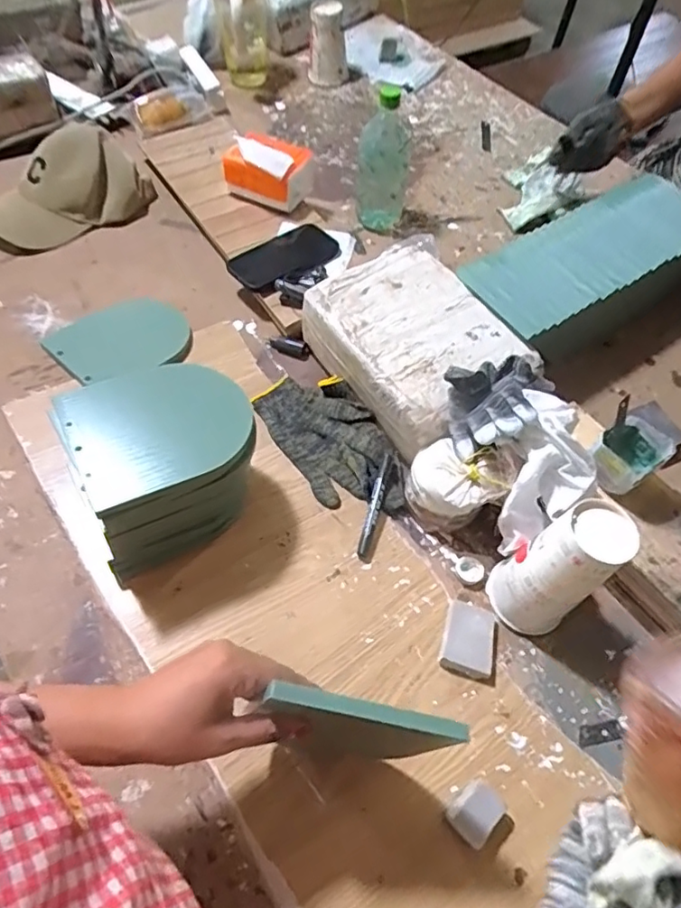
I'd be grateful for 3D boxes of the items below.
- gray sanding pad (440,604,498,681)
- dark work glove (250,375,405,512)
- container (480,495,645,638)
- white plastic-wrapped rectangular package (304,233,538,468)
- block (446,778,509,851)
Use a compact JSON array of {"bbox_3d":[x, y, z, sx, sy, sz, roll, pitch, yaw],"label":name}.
[{"bbox_3d":[0.133,0.190,0.585,0.051,0.016,0.069,18,59,7],"label":"gray sanding pad"},{"bbox_3d":[-0.013,-0.019,0.708,0.112,0.028,0.229,-29,64,-20],"label":"dark work glove"},{"bbox_3d":[0.213,0.114,0.562,0.082,0.167,0.077,2,58,-3],"label":"container"},{"bbox_3d":[0.098,-0.141,0.738,0.199,0.086,0.267,-26,64,-19],"label":"white plastic-wrapped rectangular package"},{"bbox_3d":[0.119,0.314,0.496,0.046,0.028,0.035,-38,68,-24],"label":"block"}]

